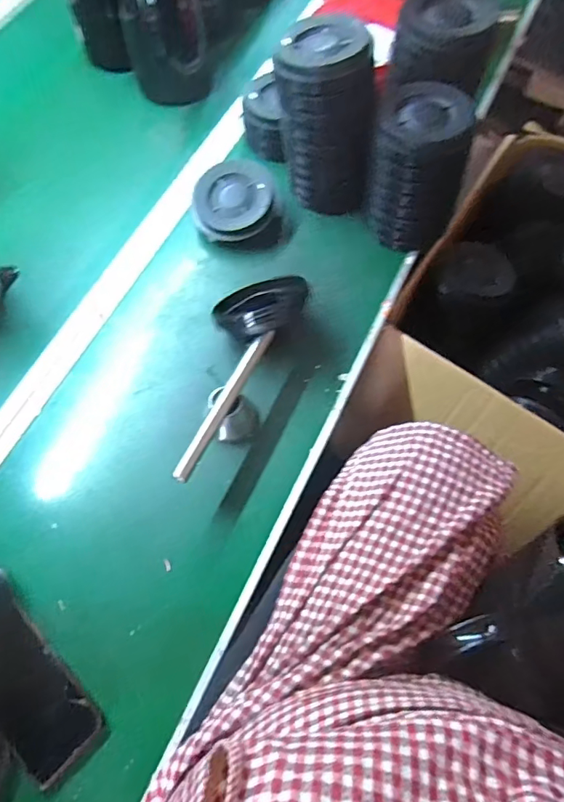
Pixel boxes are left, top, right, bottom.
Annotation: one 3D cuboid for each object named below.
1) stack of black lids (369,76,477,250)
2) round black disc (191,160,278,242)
[{"bbox_3d":[0.175,-0.298,0.643,0.125,0.166,0.113,6,67,5],"label":"stack of black lids"},{"bbox_3d":[-0.067,-0.280,0.686,0.115,0.015,0.109,0,86,6],"label":"round black disc"}]

